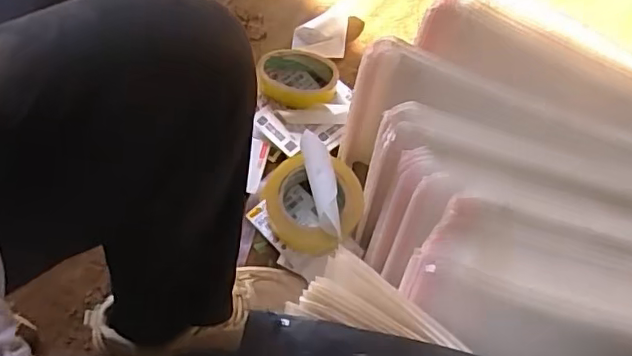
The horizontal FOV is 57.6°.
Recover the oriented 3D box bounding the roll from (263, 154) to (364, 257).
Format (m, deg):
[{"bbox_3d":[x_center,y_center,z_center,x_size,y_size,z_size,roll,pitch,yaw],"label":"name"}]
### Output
[{"bbox_3d":[-0.006,0.031,0.687,0.120,0.047,0.111,0,70,-1],"label":"roll"}]

